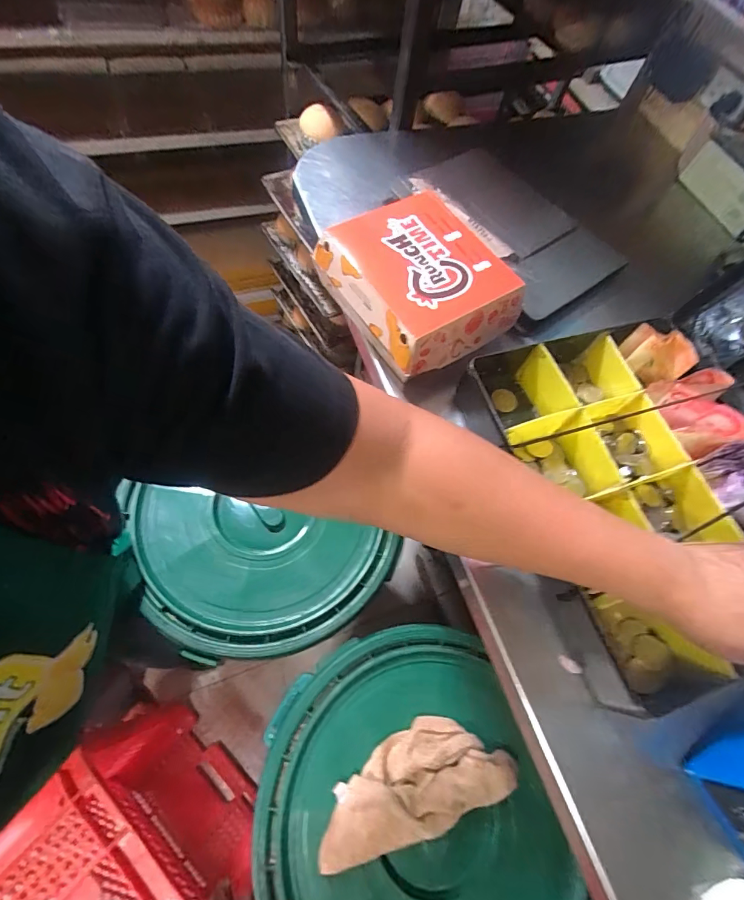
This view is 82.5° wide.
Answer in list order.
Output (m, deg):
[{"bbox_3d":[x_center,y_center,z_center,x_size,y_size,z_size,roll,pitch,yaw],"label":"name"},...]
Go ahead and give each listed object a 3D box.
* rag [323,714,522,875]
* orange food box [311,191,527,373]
[{"bbox_3d":[0.052,0.418,0.532,0.247,0.031,0.104,-17,68,-15],"label":"rag"},{"bbox_3d":[0.048,-0.172,0.426,0.150,0.044,0.175,-29,71,-19],"label":"orange food box"}]

